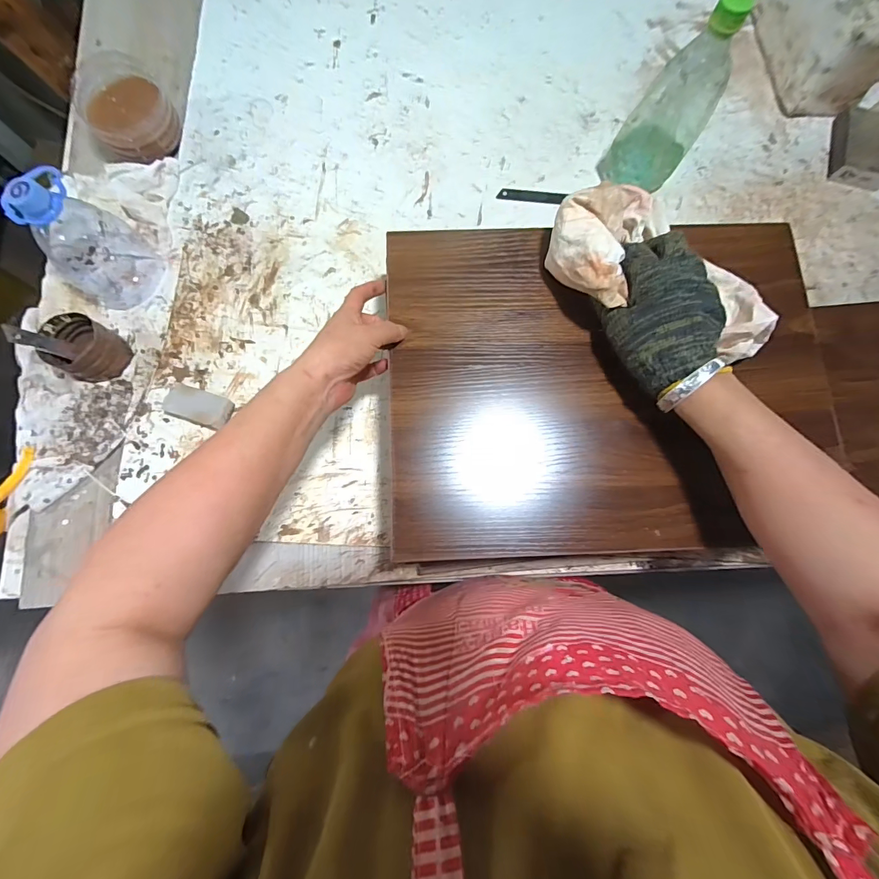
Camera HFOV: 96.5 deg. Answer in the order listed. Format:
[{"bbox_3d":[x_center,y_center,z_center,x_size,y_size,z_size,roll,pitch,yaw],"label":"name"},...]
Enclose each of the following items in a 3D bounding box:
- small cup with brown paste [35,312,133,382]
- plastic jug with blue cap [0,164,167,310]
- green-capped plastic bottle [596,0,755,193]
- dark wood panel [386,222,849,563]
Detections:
[{"bbox_3d":[-0.402,-0.103,0.446,0.068,0.055,0.064,0,81,-1],"label":"small cup with brown paste"},{"bbox_3d":[-0.398,-0.223,0.432,0.102,0.123,0.095,29,82,4],"label":"plastic jug with blue cap"},{"bbox_3d":[0.262,-0.373,0.447,0.086,0.184,0.075,37,81,4],"label":"green-capped plastic bottle"},{"bbox_3d":[0.166,-0.059,0.385,0.427,0.028,0.327,-2,81,-1],"label":"dark wood panel"}]

